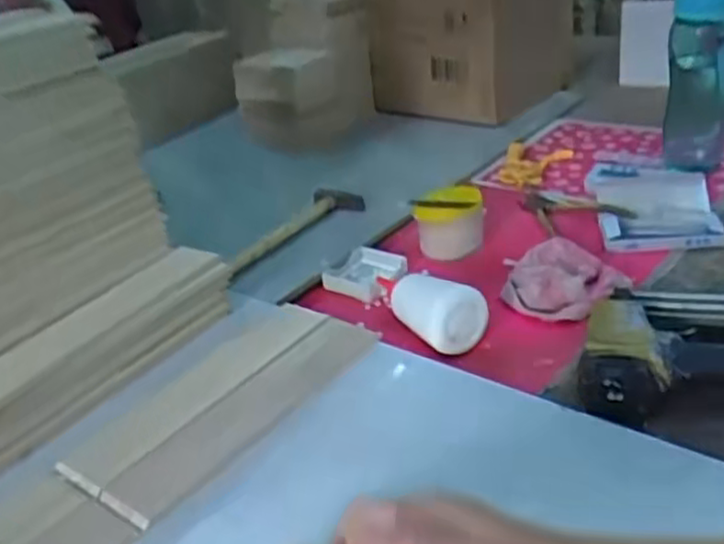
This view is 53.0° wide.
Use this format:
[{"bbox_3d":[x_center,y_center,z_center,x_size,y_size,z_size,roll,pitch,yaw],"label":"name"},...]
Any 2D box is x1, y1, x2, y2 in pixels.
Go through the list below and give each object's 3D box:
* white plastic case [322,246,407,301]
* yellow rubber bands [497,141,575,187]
[{"bbox_3d":[0.002,0.002,0.833,0.078,0.030,0.071,10,33,30],"label":"white plastic case"},{"bbox_3d":[0.242,-0.159,1.023,0.092,0.023,0.151,3,30,21],"label":"yellow rubber bands"}]

